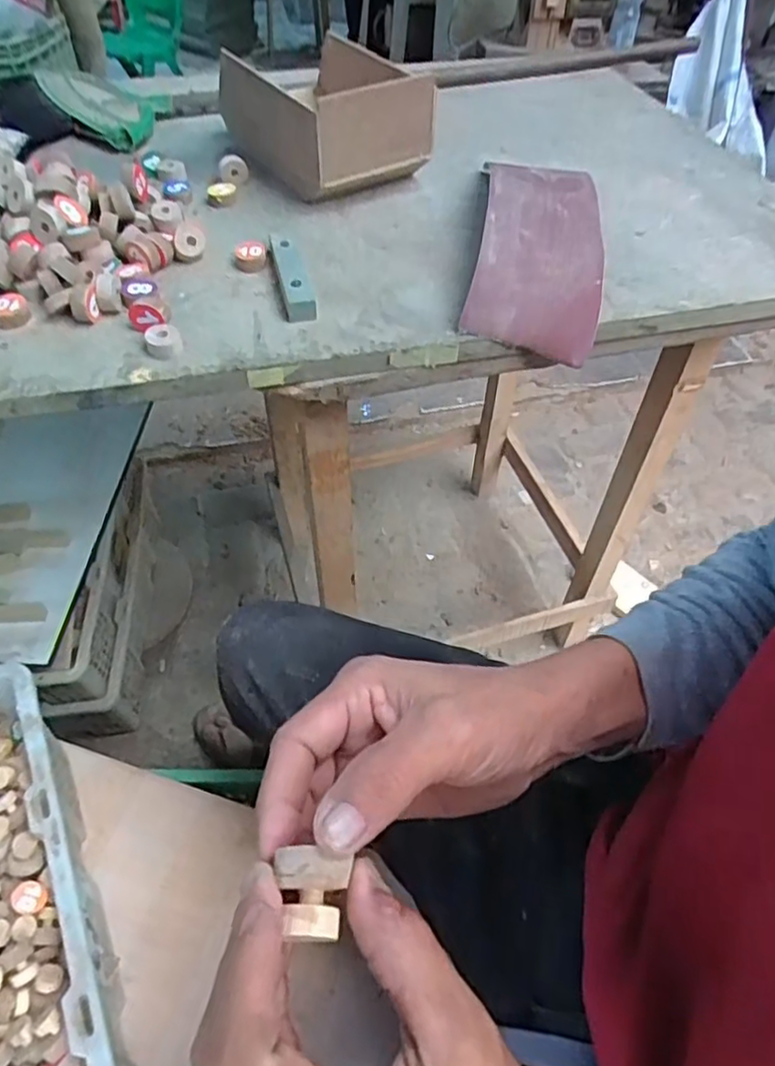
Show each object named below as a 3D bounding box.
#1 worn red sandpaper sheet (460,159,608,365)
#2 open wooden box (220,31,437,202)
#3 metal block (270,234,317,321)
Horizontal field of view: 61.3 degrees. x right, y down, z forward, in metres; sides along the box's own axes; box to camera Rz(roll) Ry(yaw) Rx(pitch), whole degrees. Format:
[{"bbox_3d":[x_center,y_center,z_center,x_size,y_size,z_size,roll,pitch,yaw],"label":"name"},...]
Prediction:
[{"bbox_3d":[0.126,-0.245,0.543,0.102,0.057,0.253,9,51,3],"label":"worn red sandpaper sheet"},{"bbox_3d":[-0.056,-0.391,0.607,0.122,0.084,0.198,-26,57,-22],"label":"open wooden box"},{"bbox_3d":[-0.073,-0.200,0.501,0.022,0.016,0.104,-10,53,-11],"label":"metal block"}]

